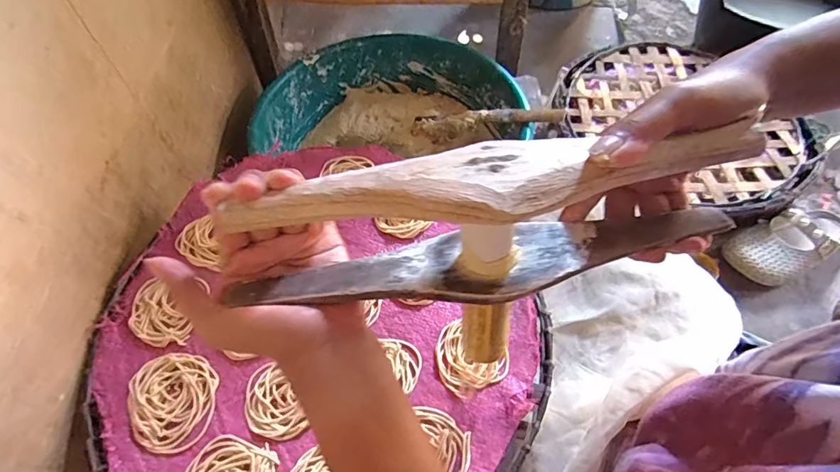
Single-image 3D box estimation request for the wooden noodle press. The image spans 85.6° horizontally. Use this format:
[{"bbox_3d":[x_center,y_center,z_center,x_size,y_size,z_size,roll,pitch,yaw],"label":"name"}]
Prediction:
[{"bbox_3d":[0.045,-0.003,0.271,0.292,0.103,0.076,-14,58,-9],"label":"wooden noodle press"}]

